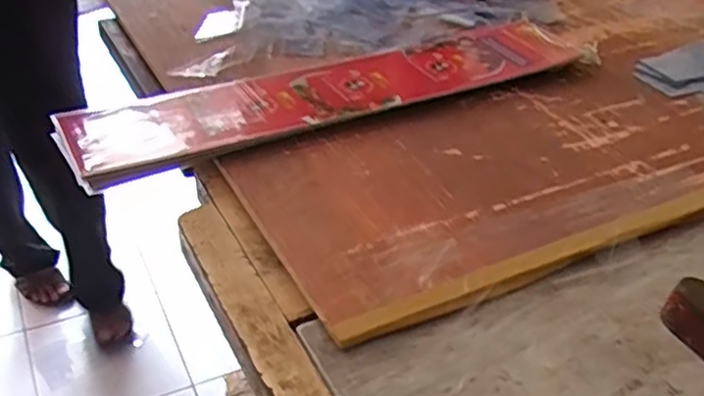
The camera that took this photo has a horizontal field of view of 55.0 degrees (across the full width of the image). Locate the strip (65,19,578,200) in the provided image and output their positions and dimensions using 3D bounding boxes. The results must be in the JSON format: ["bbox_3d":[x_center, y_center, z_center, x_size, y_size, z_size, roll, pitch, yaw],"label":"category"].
[{"bbox_3d":[-0.006,-0.119,0.701,0.558,0.021,0.135,-20,44,-28],"label":"strip"}]

